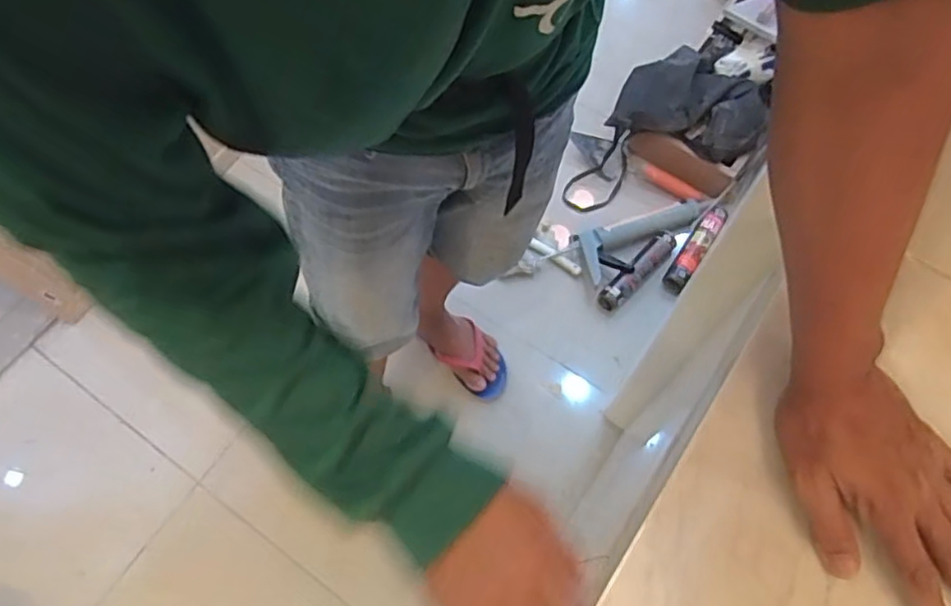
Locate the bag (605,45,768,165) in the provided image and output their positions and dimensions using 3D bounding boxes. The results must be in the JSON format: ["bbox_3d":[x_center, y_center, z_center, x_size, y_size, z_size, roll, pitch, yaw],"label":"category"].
[{"bbox_3d":[0.474,-0.454,1.400,0.303,0.080,0.241,19,69,10],"label":"bag"}]

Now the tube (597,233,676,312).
[{"bbox_3d":[0.346,-0.064,1.380,0.051,0.049,0.221,42,74,16],"label":"tube"}]

